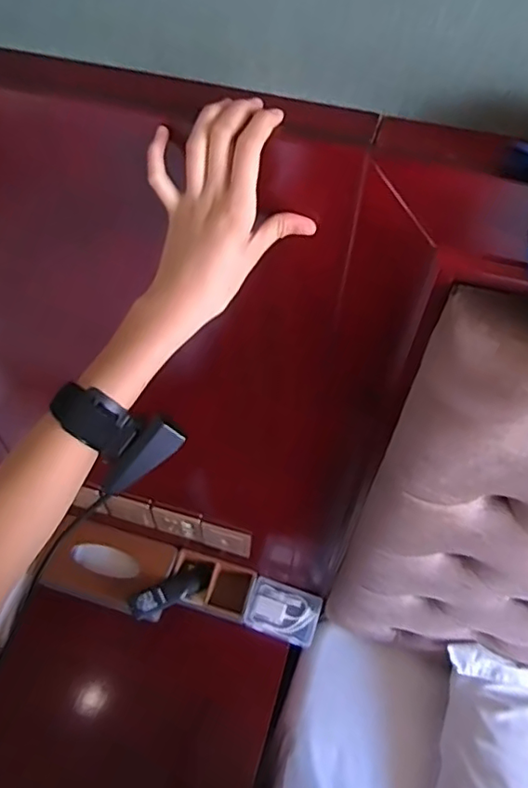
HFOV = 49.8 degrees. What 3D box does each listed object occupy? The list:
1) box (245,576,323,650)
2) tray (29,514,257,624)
[{"bbox_3d":[0.038,0.407,1.070,0.130,0.028,0.098,17,55,10],"label":"box"},{"bbox_3d":[-0.233,0.341,1.068,0.406,0.080,0.154,15,55,10],"label":"tray"}]

